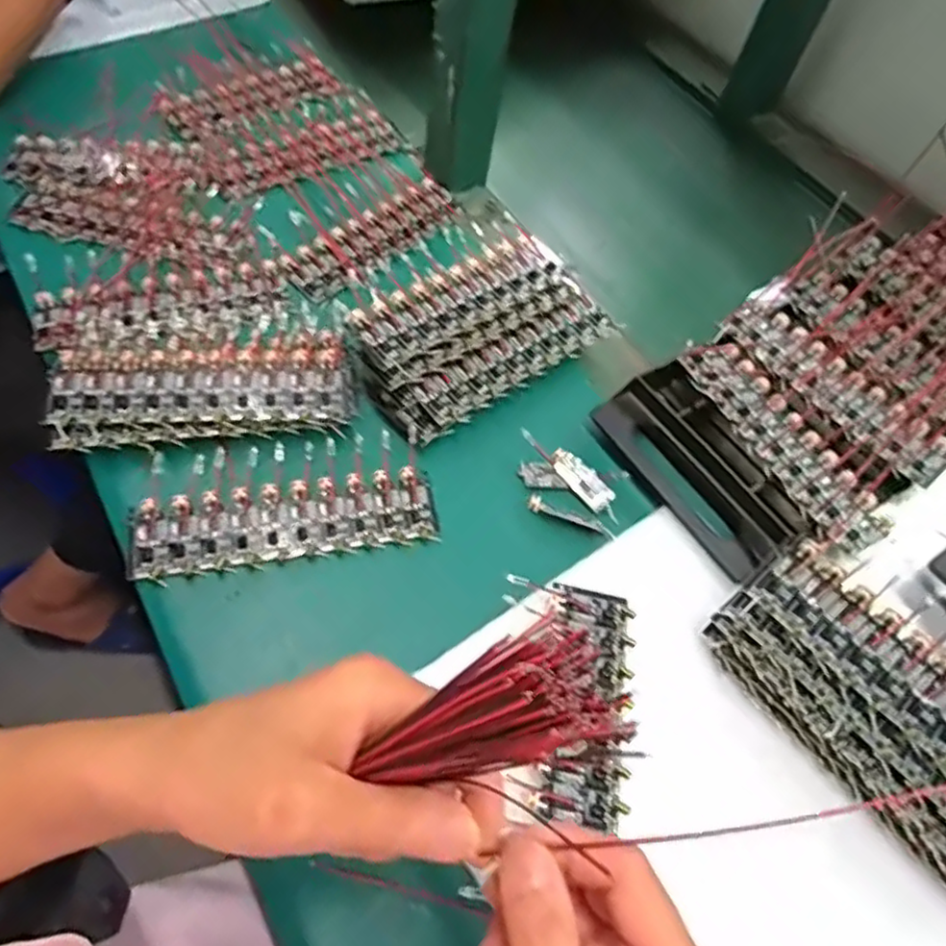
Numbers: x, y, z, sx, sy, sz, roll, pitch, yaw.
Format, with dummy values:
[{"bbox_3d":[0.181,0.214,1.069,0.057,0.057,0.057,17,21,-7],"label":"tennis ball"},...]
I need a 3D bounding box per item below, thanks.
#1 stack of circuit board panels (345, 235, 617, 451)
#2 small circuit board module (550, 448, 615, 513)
[{"bbox_3d":[0.005,-0.096,0.444,0.170,0.034,0.097,-31,66,-25],"label":"stack of circuit board panels"},{"bbox_3d":[0.065,0.004,0.410,0.044,0.005,0.017,45,65,6],"label":"small circuit board module"}]

